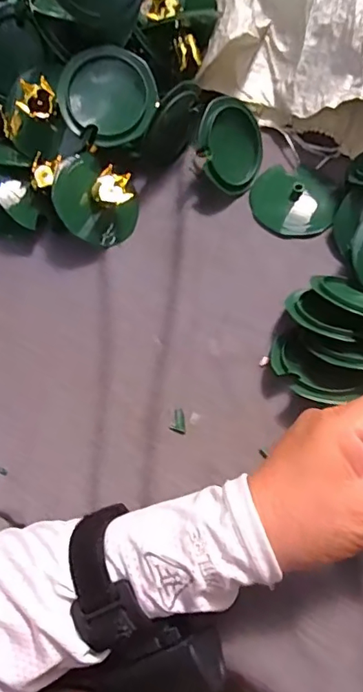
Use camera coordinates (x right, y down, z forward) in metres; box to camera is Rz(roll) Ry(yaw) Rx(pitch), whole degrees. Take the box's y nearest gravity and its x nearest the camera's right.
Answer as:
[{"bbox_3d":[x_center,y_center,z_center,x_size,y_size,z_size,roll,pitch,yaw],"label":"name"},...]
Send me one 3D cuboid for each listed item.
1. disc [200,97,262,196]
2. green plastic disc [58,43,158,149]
[{"bbox_3d":[0.045,-0.169,0.425,0.068,0.007,0.074,-3,95,-41],"label":"disc"},{"bbox_3d":[-0.058,-0.197,0.395,0.073,0.010,0.071,0,94,-2],"label":"green plastic disc"}]

